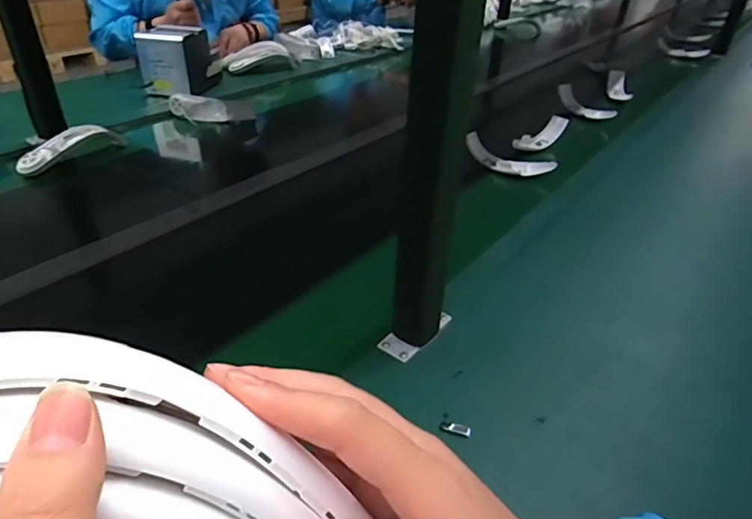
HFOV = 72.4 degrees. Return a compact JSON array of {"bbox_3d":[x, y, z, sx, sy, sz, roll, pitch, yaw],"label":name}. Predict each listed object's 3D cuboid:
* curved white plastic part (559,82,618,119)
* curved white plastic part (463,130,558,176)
[{"bbox_3d":[0.525,-0.387,1.295,0.154,0.049,0.033,38,45,20],"label":"curved white plastic part"},{"bbox_3d":[0.259,-0.203,1.011,0.175,0.052,0.043,20,38,22],"label":"curved white plastic part"}]

